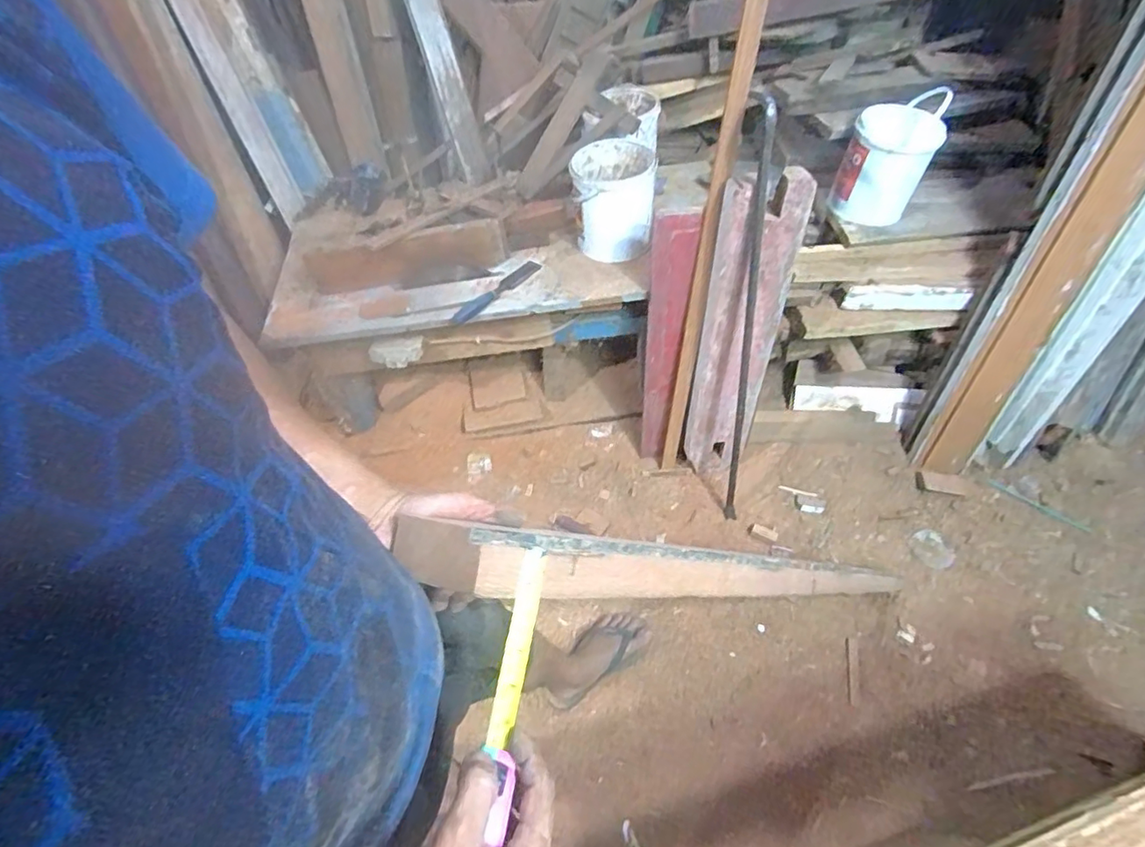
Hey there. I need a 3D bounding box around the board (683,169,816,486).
[{"bbox_3d":[0.370,-0.142,1.270,0.173,0.802,0.047,-5,45,-4],"label":"board"}]

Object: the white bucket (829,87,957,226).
[{"bbox_3d":[0.721,-0.599,1.308,0.180,0.229,0.198,24,61,16],"label":"white bucket"}]

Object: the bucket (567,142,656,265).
[{"bbox_3d":[0.088,-0.509,1.275,0.180,0.182,0.197,-1,57,1],"label":"bucket"}]

